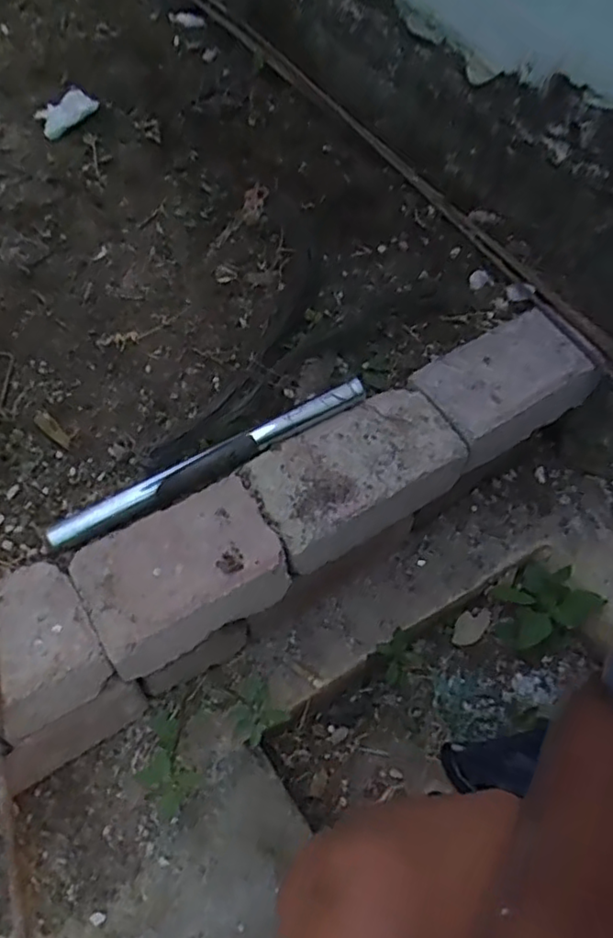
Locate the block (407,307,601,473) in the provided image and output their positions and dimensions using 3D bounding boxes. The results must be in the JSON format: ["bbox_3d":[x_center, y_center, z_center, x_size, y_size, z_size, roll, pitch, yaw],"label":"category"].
[{"bbox_3d":[0.212,-0.091,0.706,0.182,0.073,0.108,-27,60,-20],"label":"block"}]

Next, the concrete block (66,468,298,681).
[{"bbox_3d":[-0.112,0.100,0.589,0.170,0.082,0.114,-28,60,-20],"label":"concrete block"}]

